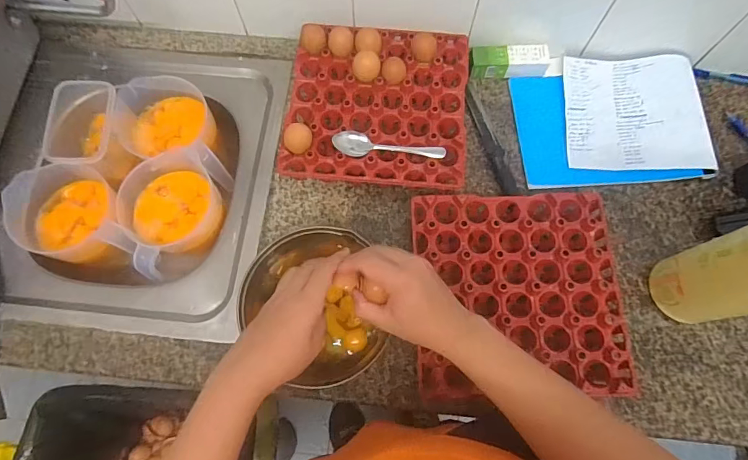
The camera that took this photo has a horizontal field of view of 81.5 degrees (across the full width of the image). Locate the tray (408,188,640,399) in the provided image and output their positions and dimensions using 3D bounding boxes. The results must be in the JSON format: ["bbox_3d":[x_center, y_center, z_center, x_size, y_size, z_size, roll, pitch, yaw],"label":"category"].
[{"bbox_3d":[0.206,0.085,0.631,0.286,0.052,0.284,-1,72,0],"label":"tray"}]

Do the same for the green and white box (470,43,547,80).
[{"bbox_3d":[0.236,-0.293,0.749,0.127,0.029,0.043,0,72,0],"label":"green and white box"}]

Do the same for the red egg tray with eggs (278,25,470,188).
[{"bbox_3d":[0.006,-0.207,0.717,0.287,0.084,0.270,5,72,2],"label":"red egg tray with eggs"}]

